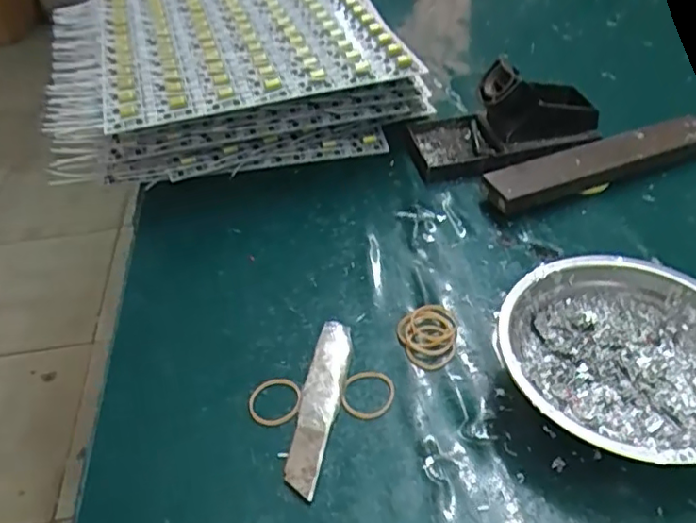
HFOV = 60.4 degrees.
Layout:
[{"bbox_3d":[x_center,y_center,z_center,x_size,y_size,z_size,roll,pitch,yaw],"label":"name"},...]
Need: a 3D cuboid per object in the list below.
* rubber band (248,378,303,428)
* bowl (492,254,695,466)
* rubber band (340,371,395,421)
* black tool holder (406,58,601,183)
[{"bbox_3d":[-0.041,0.078,0.337,0.030,0.005,0.030,-3,43,3],"label":"rubber band"},{"bbox_3d":[0.144,0.054,0.314,0.123,0.040,0.120,-3,43,3],"label":"bowl"},{"bbox_3d":[0.011,0.073,0.335,0.029,0.004,0.032,5,44,11],"label":"rubber band"},{"bbox_3d":[0.124,-0.117,0.470,0.141,0.052,0.075,-9,43,-4],"label":"black tool holder"}]

